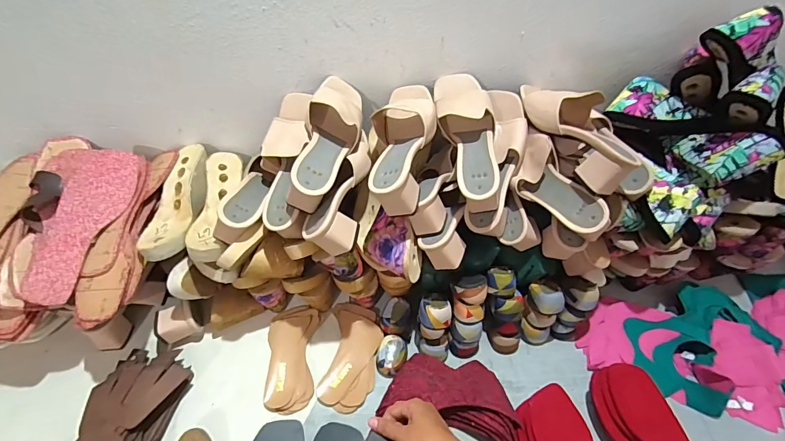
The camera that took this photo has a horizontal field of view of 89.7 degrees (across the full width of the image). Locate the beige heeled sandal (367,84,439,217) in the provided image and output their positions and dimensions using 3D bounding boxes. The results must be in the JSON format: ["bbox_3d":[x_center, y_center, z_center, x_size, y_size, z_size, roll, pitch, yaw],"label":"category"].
[{"bbox_3d":[0.018,-0.111,0.601,0.097,0.101,0.226,0,47,0],"label":"beige heeled sandal"}]

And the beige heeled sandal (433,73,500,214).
[{"bbox_3d":[0.119,-0.133,0.613,0.087,0.087,0.236,-6,67,-5],"label":"beige heeled sandal"}]

